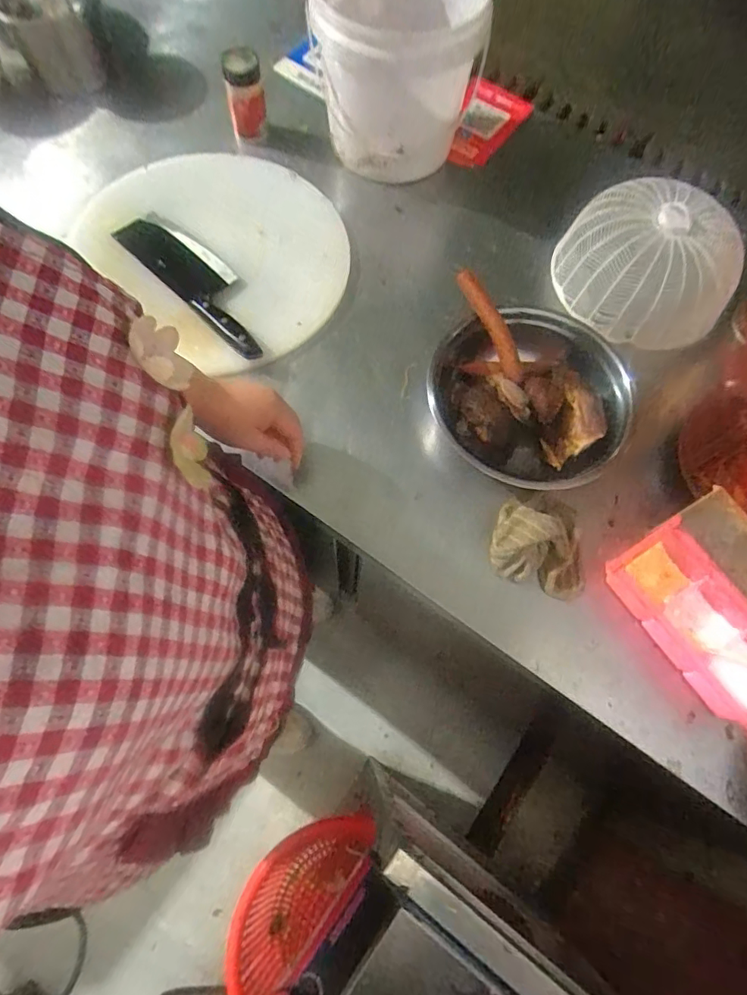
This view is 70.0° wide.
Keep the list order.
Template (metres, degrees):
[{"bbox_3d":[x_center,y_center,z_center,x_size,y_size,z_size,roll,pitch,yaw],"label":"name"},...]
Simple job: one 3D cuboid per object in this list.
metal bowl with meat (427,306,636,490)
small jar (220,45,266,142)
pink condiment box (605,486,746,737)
[{"bbox_3d":[0.194,-0.131,0.659,0.219,0.080,0.267,-6,70,-3],"label":"metal bowl with meat"},{"bbox_3d":[-0.198,-0.625,0.841,0.059,0.113,0.071,-10,71,-5],"label":"small jar"},{"bbox_3d":[0.376,0.117,0.574,0.149,0.067,0.211,-34,74,-12],"label":"pink condiment box"}]

